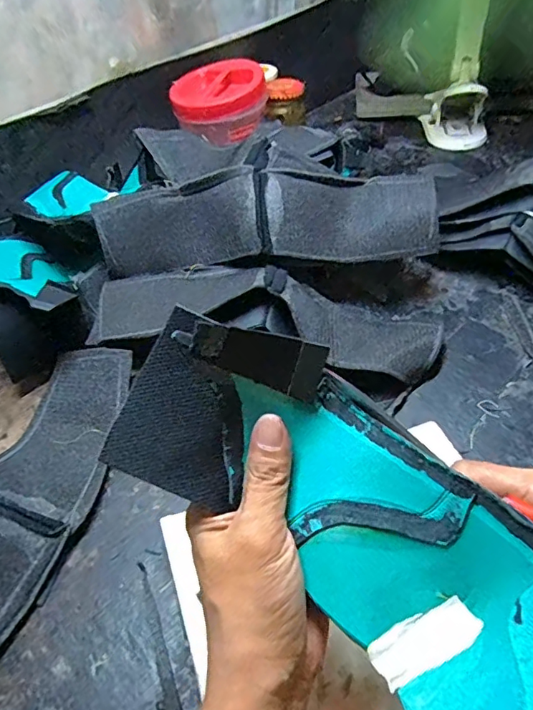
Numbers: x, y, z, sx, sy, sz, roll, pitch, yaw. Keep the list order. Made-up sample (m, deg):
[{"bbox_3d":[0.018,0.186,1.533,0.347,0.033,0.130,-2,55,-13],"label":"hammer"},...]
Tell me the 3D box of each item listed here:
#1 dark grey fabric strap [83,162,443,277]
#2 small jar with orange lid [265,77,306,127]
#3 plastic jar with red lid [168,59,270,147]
[{"bbox_3d":[-0.003,-0.128,0.478,0.315,0.101,0.050,-4,6,4],"label":"dark grey fabric strap"},{"bbox_3d":[0.027,-0.346,0.689,0.053,0.045,0.055,1,48,8],"label":"small jar with orange lid"},{"bbox_3d":[-0.058,-0.325,0.648,0.123,0.063,0.097,-8,47,0],"label":"plastic jar with red lid"}]

